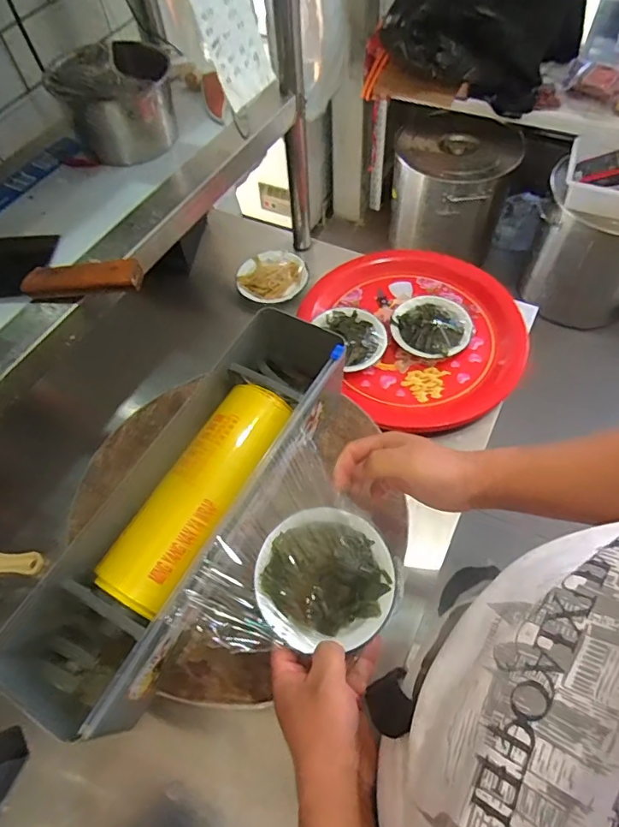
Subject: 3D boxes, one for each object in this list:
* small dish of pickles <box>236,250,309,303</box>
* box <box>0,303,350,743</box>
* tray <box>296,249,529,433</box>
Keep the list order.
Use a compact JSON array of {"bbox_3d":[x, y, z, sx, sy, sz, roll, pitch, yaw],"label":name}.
[{"bbox_3d":[-0.071,-0.256,0.940,0.129,0.020,0.118,-2,59,2],"label":"small dish of pickles"},{"bbox_3d":[-0.118,0.101,0.571,0.150,0.124,0.476,24,63,17],"label":"box"},{"bbox_3d":[0.190,-0.148,0.851,0.340,0.045,0.354,-2,59,2],"label":"tray"}]

